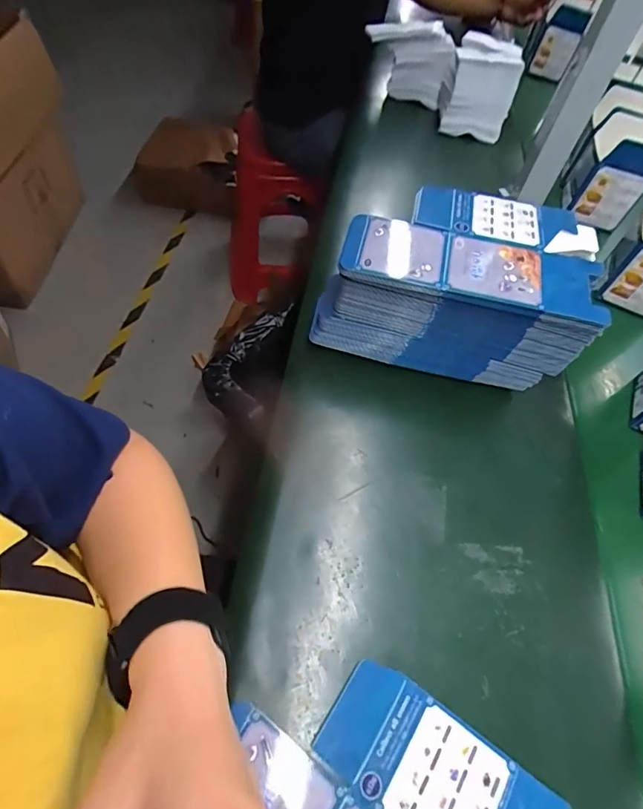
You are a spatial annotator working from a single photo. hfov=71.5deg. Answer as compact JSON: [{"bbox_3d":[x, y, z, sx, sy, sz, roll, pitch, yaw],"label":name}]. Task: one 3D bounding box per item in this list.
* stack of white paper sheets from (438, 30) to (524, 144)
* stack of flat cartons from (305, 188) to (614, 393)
[{"bbox_3d":[0.270,-0.548,0.769,0.113,0.103,0.151,16,56,5],"label":"stack of white paper sheets"},{"bbox_3d":[0.134,-0.127,0.480,0.259,0.125,0.145,12,56,3],"label":"stack of flat cartons"}]

